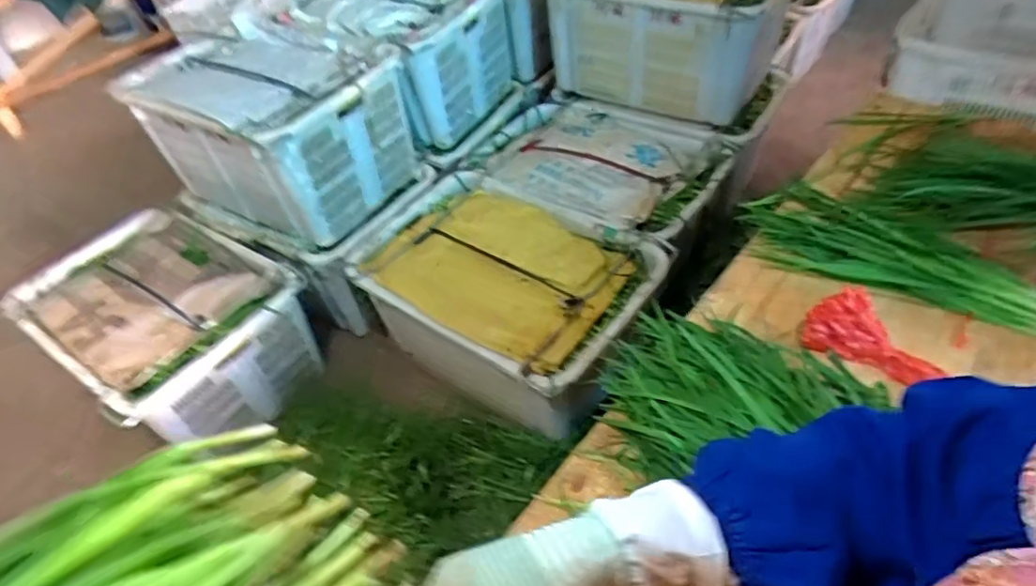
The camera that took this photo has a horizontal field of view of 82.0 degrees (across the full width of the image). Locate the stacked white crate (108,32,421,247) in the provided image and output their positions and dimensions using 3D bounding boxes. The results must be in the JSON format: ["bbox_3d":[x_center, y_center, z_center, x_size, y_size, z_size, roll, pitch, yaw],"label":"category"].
[{"bbox_3d":[-0.643,-0.456,1.666,0.660,0.400,0.520,21,51,26],"label":"stacked white crate"}]

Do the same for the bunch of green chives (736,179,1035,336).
[{"bbox_3d":[0.617,-0.059,0.985,0.493,0.034,0.218,26,54,29],"label":"bunch of green chives"}]

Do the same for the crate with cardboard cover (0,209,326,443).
[{"bbox_3d":[-0.932,0.098,1.627,0.672,0.328,0.494,24,52,28],"label":"crate with cardboard cover"}]

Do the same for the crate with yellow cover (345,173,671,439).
[{"bbox_3d":[-0.021,0.020,1.590,0.707,0.360,0.507,25,53,29],"label":"crate with yellow cover"}]

